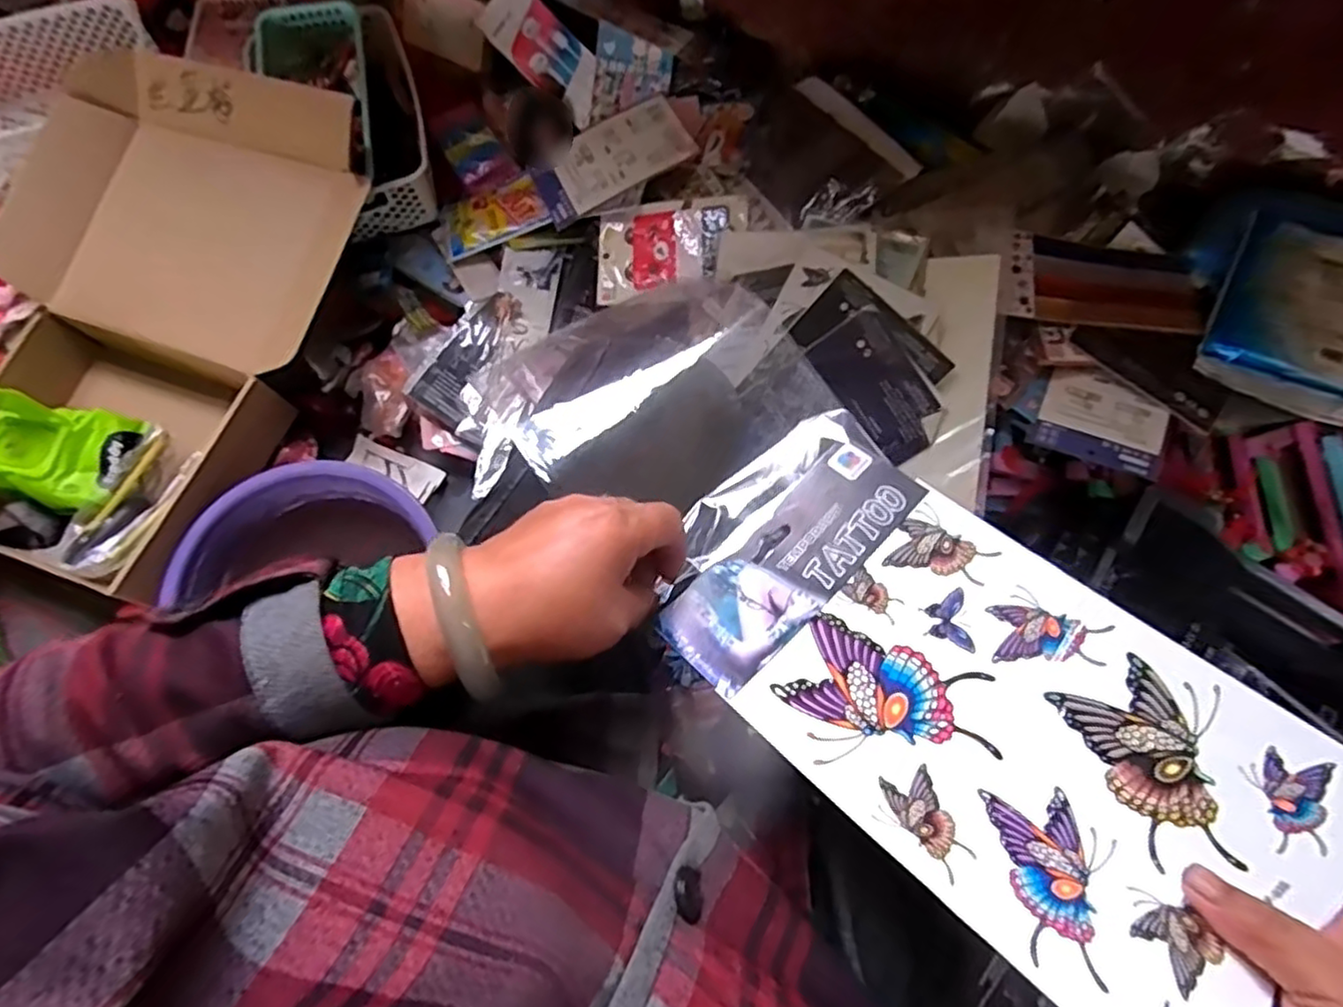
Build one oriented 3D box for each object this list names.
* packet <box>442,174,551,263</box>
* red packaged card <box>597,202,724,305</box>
[{"bbox_3d":[-0.224,-0.361,0.847,0.131,0.009,0.090,-20,65,6],"label":"packet"},{"bbox_3d":[-0.013,-0.297,0.800,0.149,0.008,0.103,-4,83,12],"label":"red packaged card"}]

